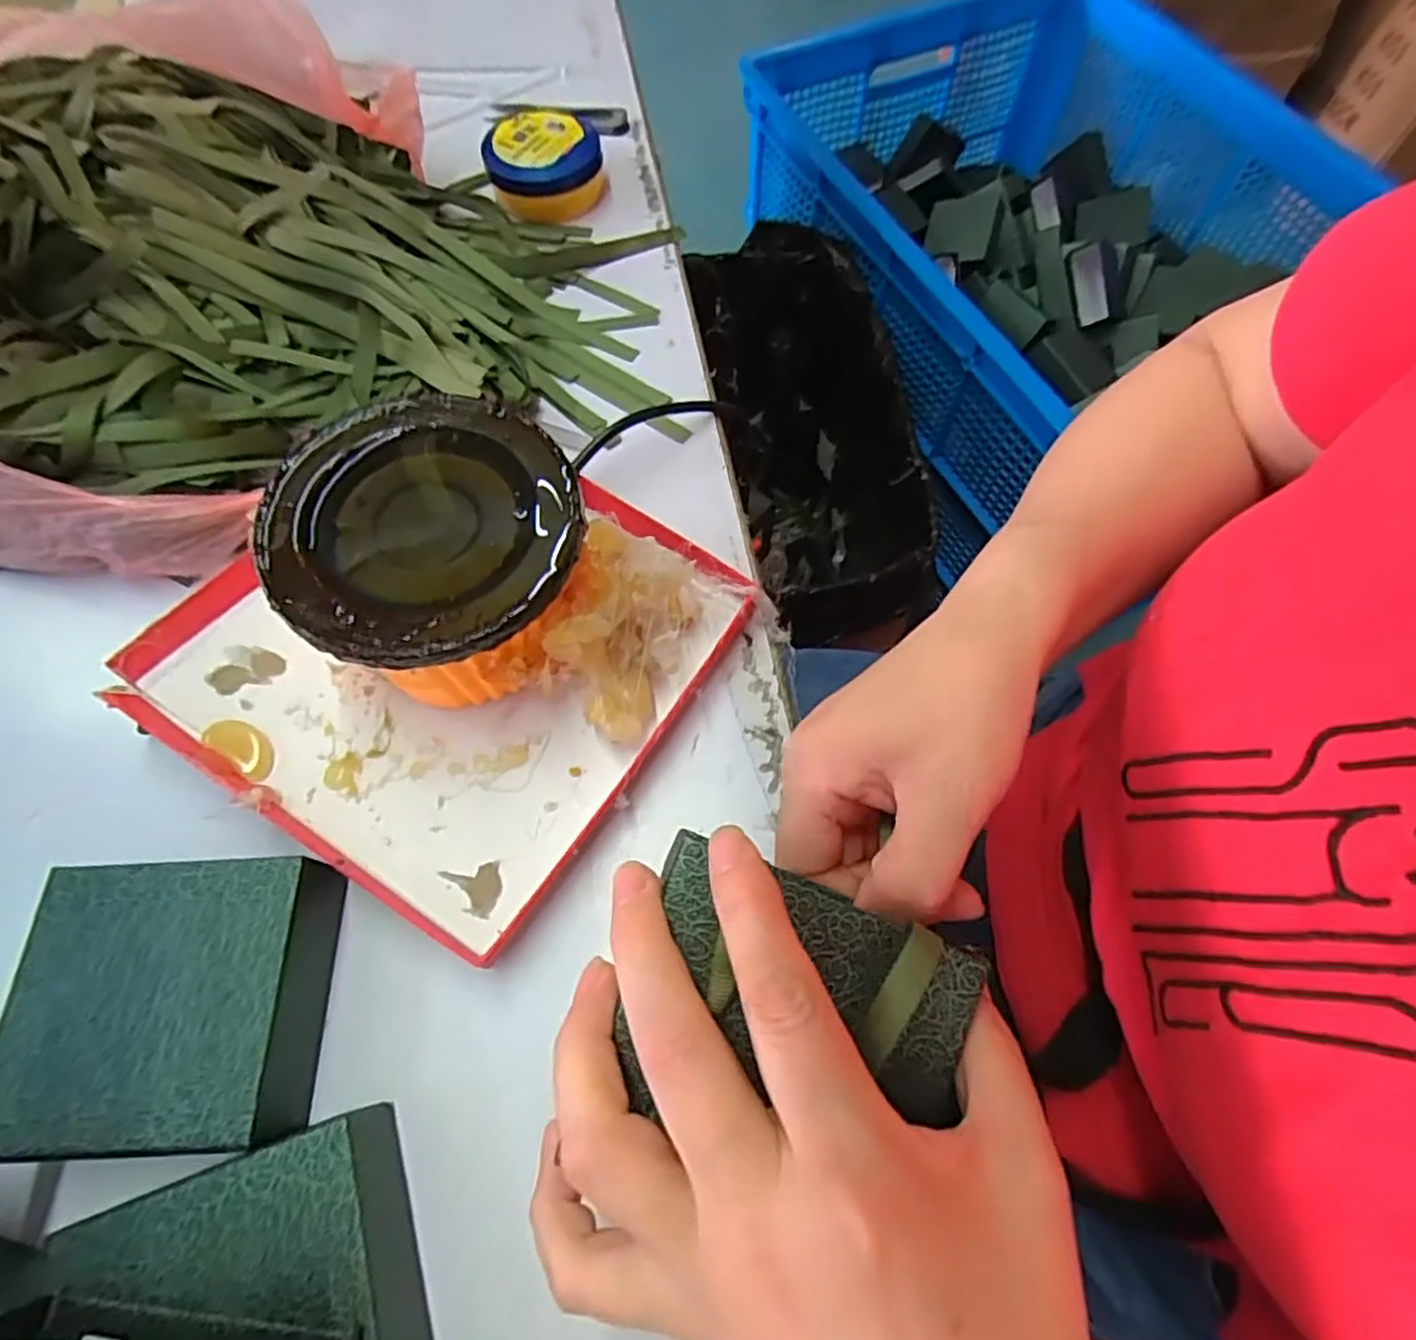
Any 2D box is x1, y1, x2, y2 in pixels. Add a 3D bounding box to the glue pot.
[{"bbox_3d":[-0.105,-0.043,0.290,0.114,0.061,0.113,0,65,1],"label":"glue pot"}]

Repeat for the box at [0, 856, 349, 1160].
[{"bbox_3d":[-0.189,0.116,0.257,0.097,0.033,0.089,-1,65,0],"label":"box"}]

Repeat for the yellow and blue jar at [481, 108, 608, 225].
[{"bbox_3d":[-0.104,-0.320,0.457,0.070,0.034,0.059,-15,66,-6],"label":"yellow and blue jar"}]

